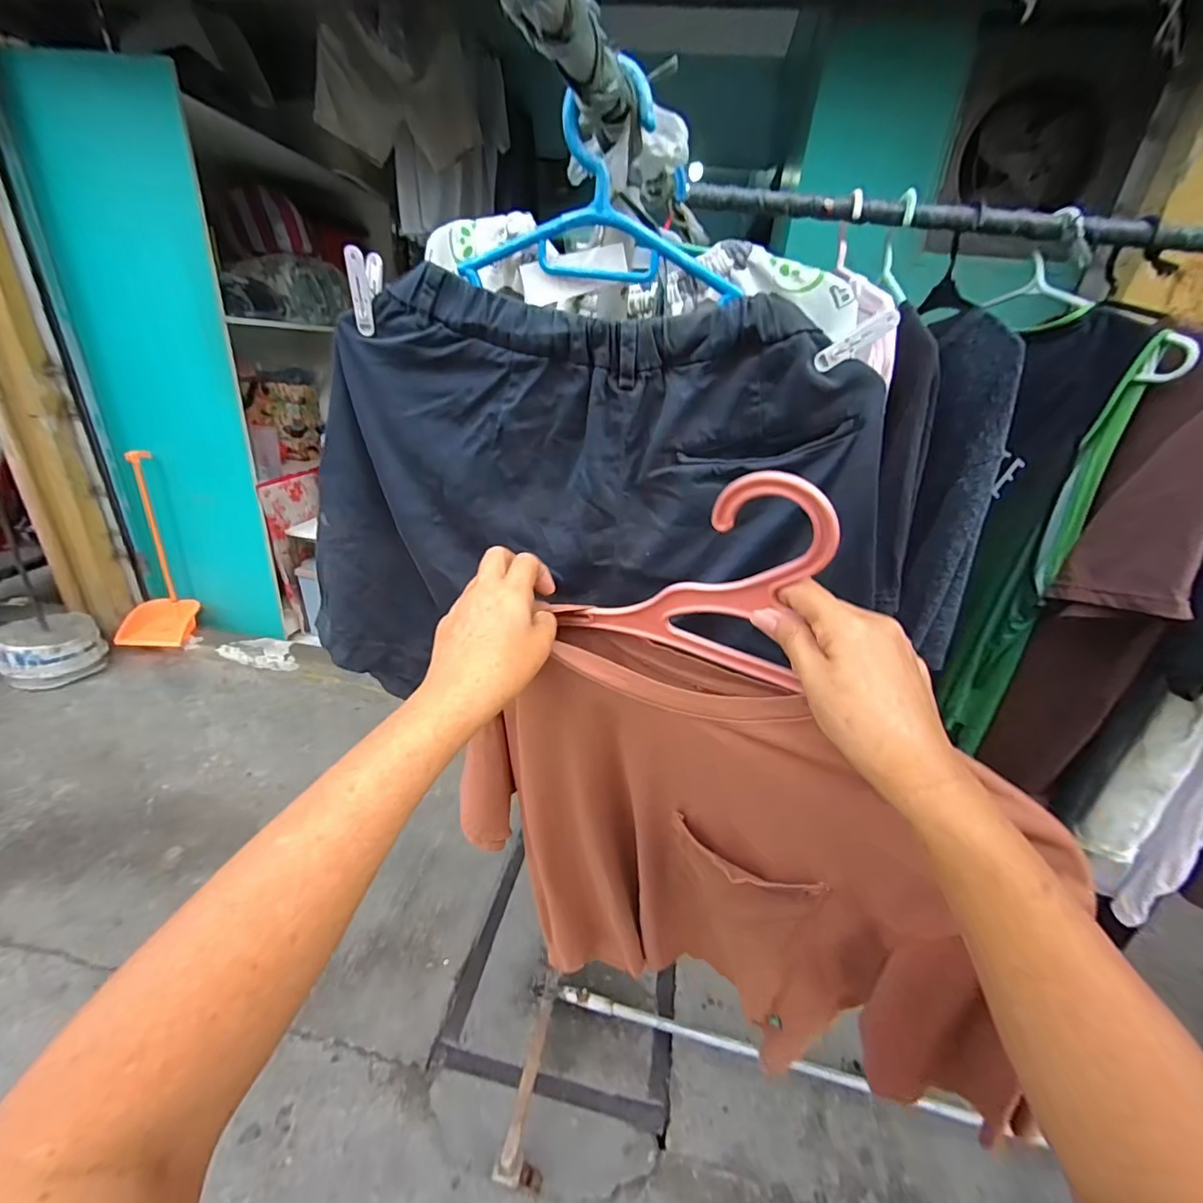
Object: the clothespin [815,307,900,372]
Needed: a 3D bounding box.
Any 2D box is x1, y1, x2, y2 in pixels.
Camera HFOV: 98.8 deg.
[{"bbox_3d":[0.169,-0.172,0.339,0.057,0.012,0.012,-33,26,9],"label":"clothespin"}]

